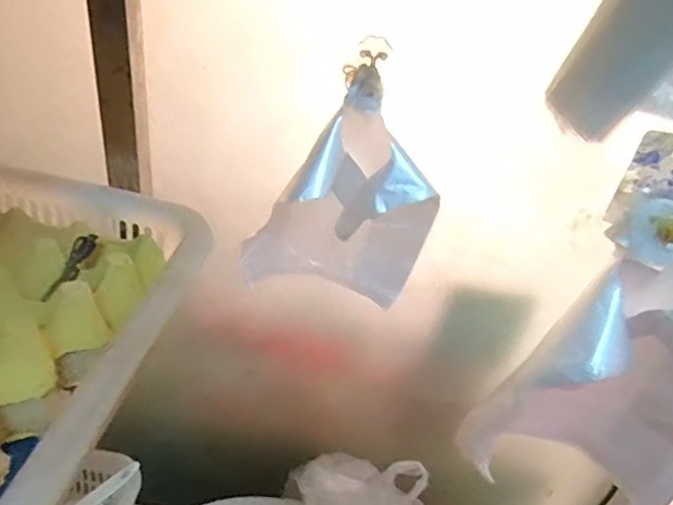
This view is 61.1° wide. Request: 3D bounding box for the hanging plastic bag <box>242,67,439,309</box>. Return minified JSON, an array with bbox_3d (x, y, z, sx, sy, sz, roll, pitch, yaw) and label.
[{"bbox_3d":[0.000,-0.041,0.480,0.157,0.200,0.073,-1,40,-10],"label":"hanging plastic bag"}]

